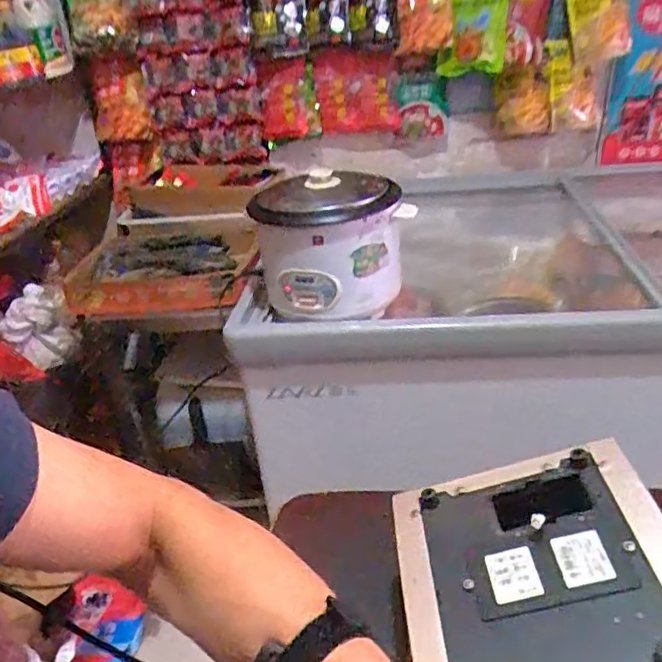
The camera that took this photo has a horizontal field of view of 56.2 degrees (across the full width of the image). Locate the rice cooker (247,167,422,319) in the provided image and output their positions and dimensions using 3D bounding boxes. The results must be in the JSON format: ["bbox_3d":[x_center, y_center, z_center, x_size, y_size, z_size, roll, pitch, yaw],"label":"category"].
[{"bbox_3d":[0.005,-0.186,1.307,0.320,0.230,0.278,-6,30,1],"label":"rice cooker"}]

